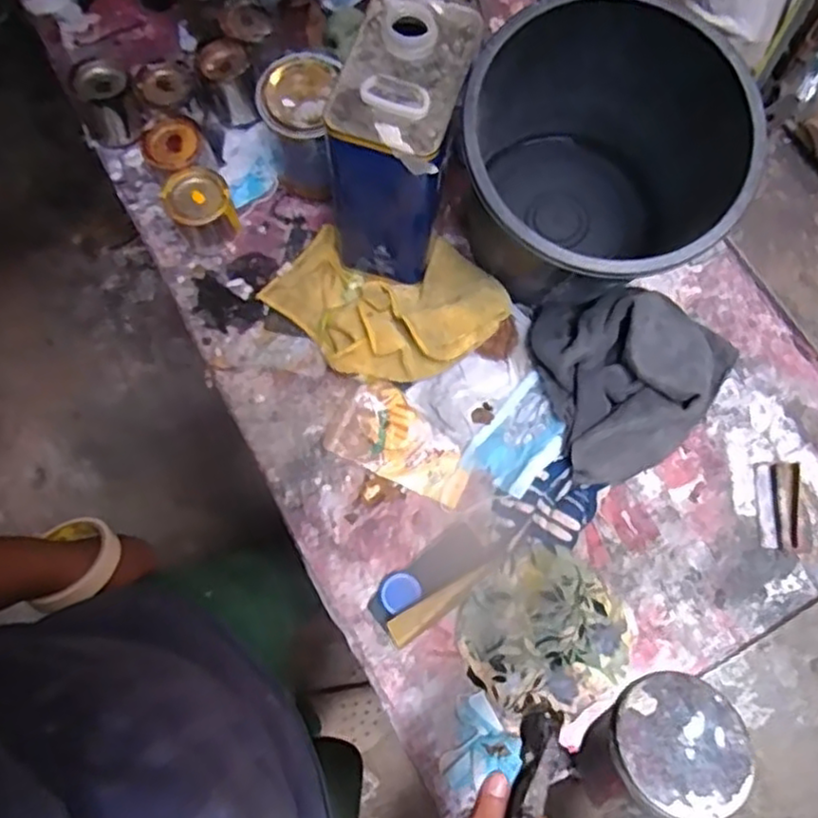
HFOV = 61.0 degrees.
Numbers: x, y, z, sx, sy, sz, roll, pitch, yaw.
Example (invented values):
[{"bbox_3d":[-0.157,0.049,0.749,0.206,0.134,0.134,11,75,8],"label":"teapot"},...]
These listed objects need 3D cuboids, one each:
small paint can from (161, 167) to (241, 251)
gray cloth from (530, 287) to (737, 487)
[{"bbox_3d":[-0.238,-0.229,0.806,0.068,0.073,0.062,-1,72,2],"label":"small paint can"},{"bbox_3d":[0.254,-0.040,0.754,0.209,0.089,0.193,-16,72,-3],"label":"gray cloth"}]

